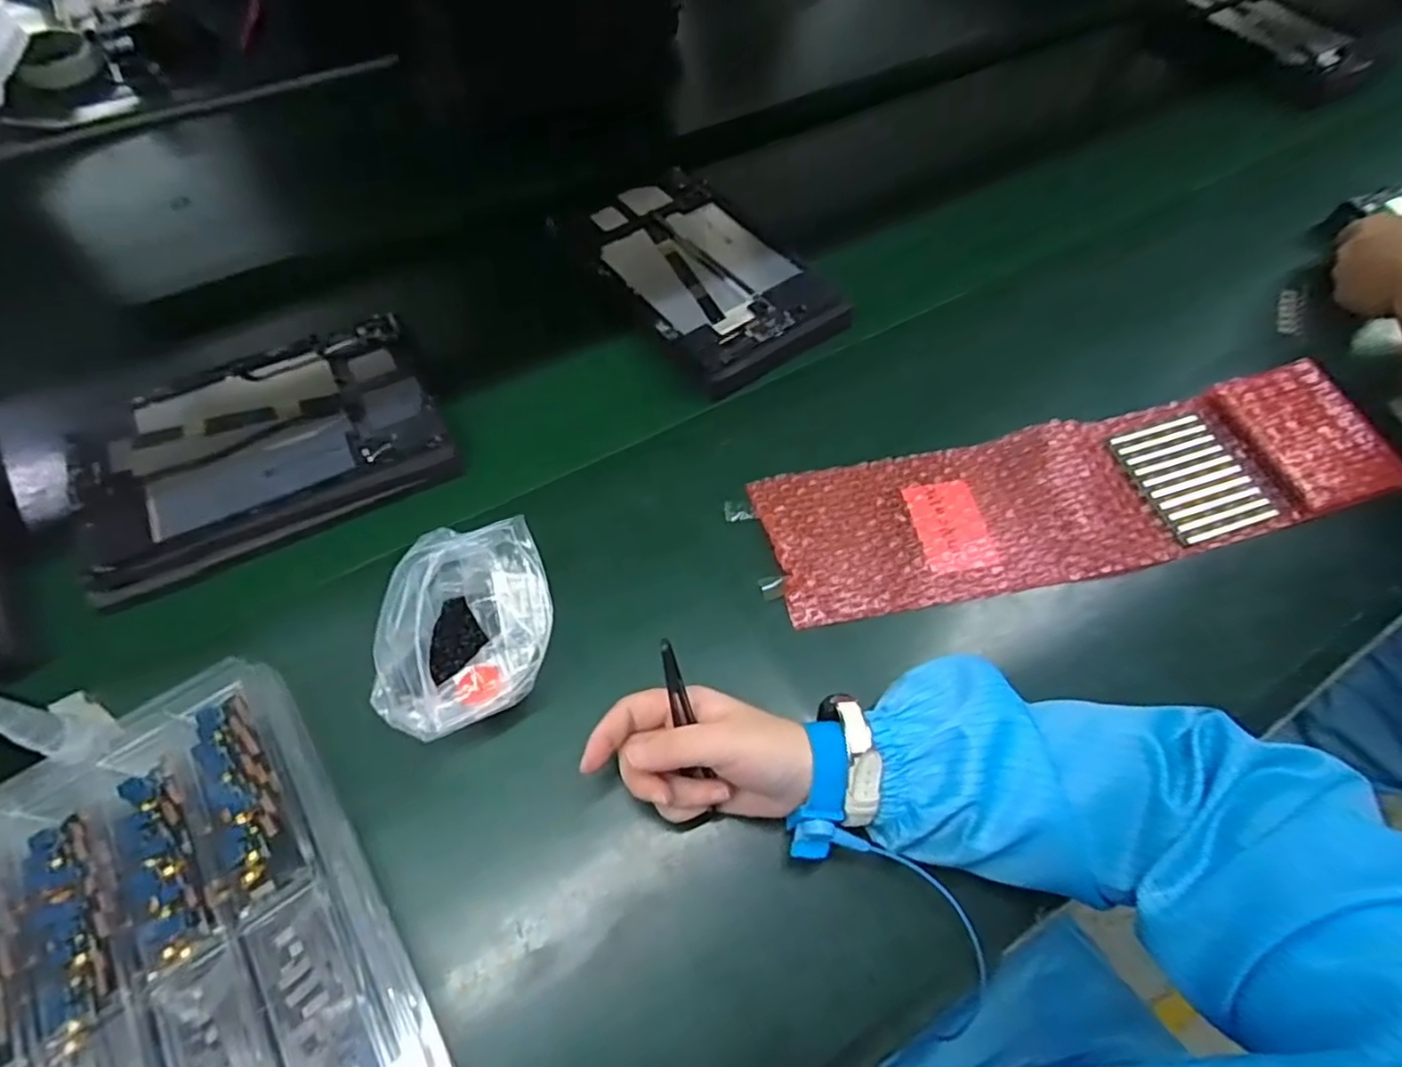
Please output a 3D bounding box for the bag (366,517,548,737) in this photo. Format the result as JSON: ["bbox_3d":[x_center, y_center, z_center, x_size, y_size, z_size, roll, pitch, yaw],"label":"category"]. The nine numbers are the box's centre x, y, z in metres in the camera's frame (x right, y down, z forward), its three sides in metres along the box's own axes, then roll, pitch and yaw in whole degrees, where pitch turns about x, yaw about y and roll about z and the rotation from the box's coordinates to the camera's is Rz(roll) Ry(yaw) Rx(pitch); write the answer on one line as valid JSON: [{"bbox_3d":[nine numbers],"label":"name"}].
[{"bbox_3d":[-0.132,0.053,0.390,0.079,0.072,0.118,6,58,2],"label":"bag"}]

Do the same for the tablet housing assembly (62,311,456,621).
[{"bbox_3d":[-0.313,-0.064,0.490,0.238,0.024,0.158,-24,62,-16],"label":"tablet housing assembly"}]

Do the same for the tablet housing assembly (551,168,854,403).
[{"bbox_3d":[-0.006,-0.240,0.600,0.141,0.028,0.263,-28,63,-18],"label":"tablet housing assembly"}]

